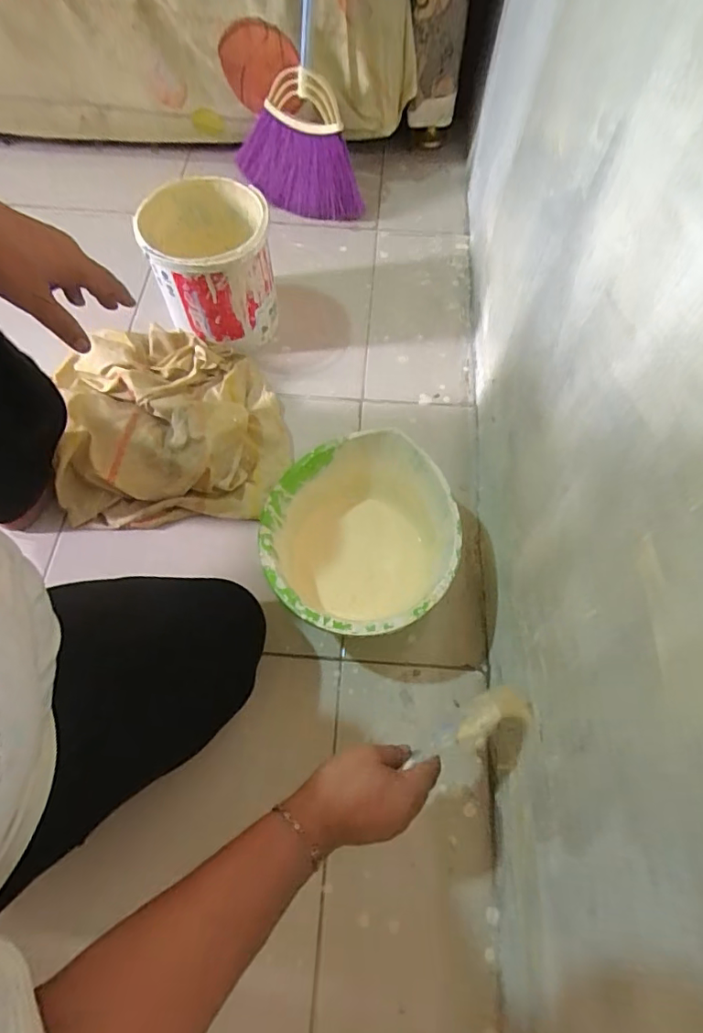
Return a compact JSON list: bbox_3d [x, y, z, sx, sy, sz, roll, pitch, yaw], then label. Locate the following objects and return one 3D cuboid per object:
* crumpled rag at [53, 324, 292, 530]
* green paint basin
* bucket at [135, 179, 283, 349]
[{"bbox_3d":[-0.259,-0.153,0.760,0.327,0.076,0.339,-3,66,-2],"label":"crumpled rag"},{"bbox_3d":[0.013,0.037,0.639,0.230,0.127,0.217,0,66,0],"label":"green paint basin"},{"bbox_3d":[-0.214,-0.376,0.802,0.184,0.188,0.187,0,66,0],"label":"bucket"}]

